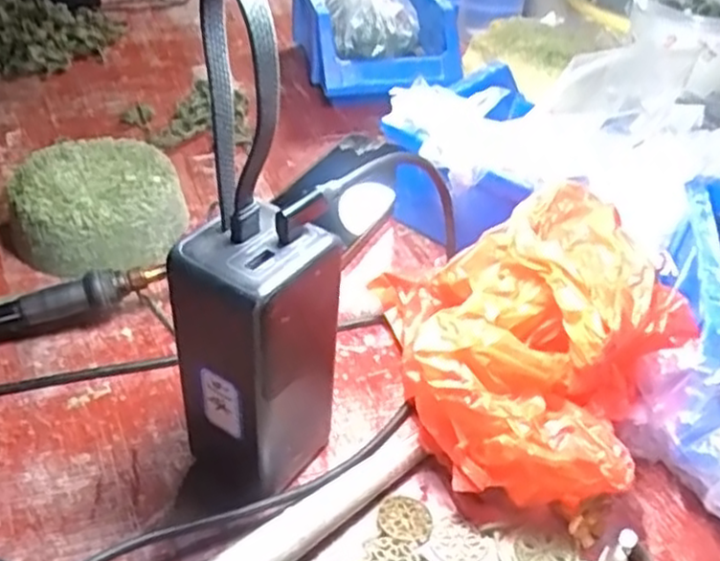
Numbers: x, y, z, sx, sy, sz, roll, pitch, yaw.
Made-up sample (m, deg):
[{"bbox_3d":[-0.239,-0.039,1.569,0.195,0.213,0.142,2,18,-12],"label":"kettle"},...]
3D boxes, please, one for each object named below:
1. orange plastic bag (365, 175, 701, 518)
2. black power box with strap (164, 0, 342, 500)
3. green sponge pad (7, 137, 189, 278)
[{"bbox_3d":[0.086,0.032,0.376,0.132,0.095,0.156,-2,40,-9],"label":"orange plastic bag"},{"bbox_3d":[-0.043,0.003,0.298,0.056,0.225,0.061,25,43,23],"label":"black power box with strap"},{"bbox_3d":[-0.170,-0.048,0.478,0.106,0.045,0.111,-12,42,-19],"label":"green sponge pad"}]

